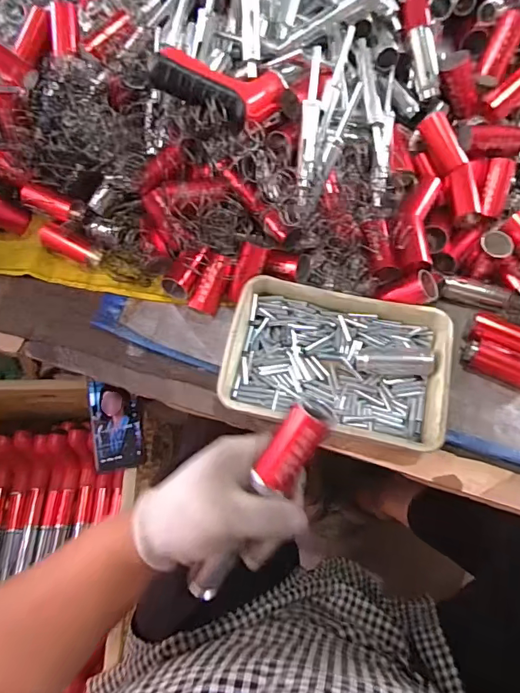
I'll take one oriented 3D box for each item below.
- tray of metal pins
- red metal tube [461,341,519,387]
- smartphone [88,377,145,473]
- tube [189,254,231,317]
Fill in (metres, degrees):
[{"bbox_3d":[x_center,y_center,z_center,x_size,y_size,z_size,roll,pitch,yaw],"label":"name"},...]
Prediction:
[{"bbox_3d":[0.073,0.013,0.447,0.201,0.039,0.139,12,69,5],"label":"tray of metal pins"},{"bbox_3d":[0.234,0.018,0.451,0.068,0.028,0.027,24,71,9],"label":"red metal tube"},{"bbox_3d":[-0.222,0.118,0.717,0.071,0.015,0.139,-10,76,-6],"label":"smartphone"},{"bbox_3d":[-0.049,-0.063,0.478,0.023,0.023,0.061,21,87,8],"label":"tube"}]

